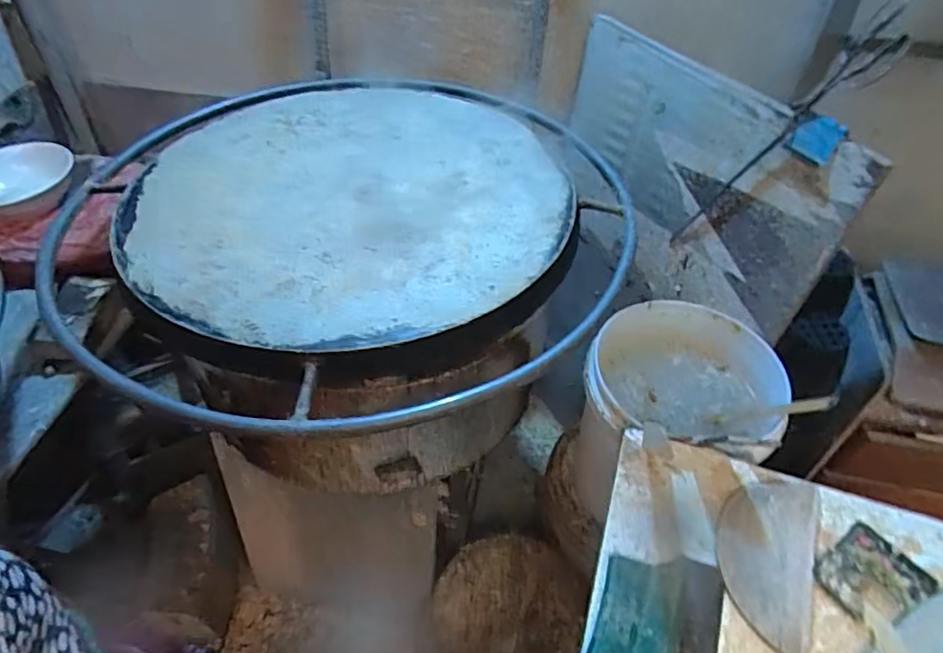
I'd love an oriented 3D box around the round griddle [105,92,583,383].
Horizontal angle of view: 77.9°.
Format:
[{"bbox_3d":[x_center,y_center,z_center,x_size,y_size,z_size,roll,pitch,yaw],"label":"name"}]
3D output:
[{"bbox_3d":[-0.168,-0.190,0.854,0.599,0.045,0.621,6,46,4],"label":"round griddle"}]

